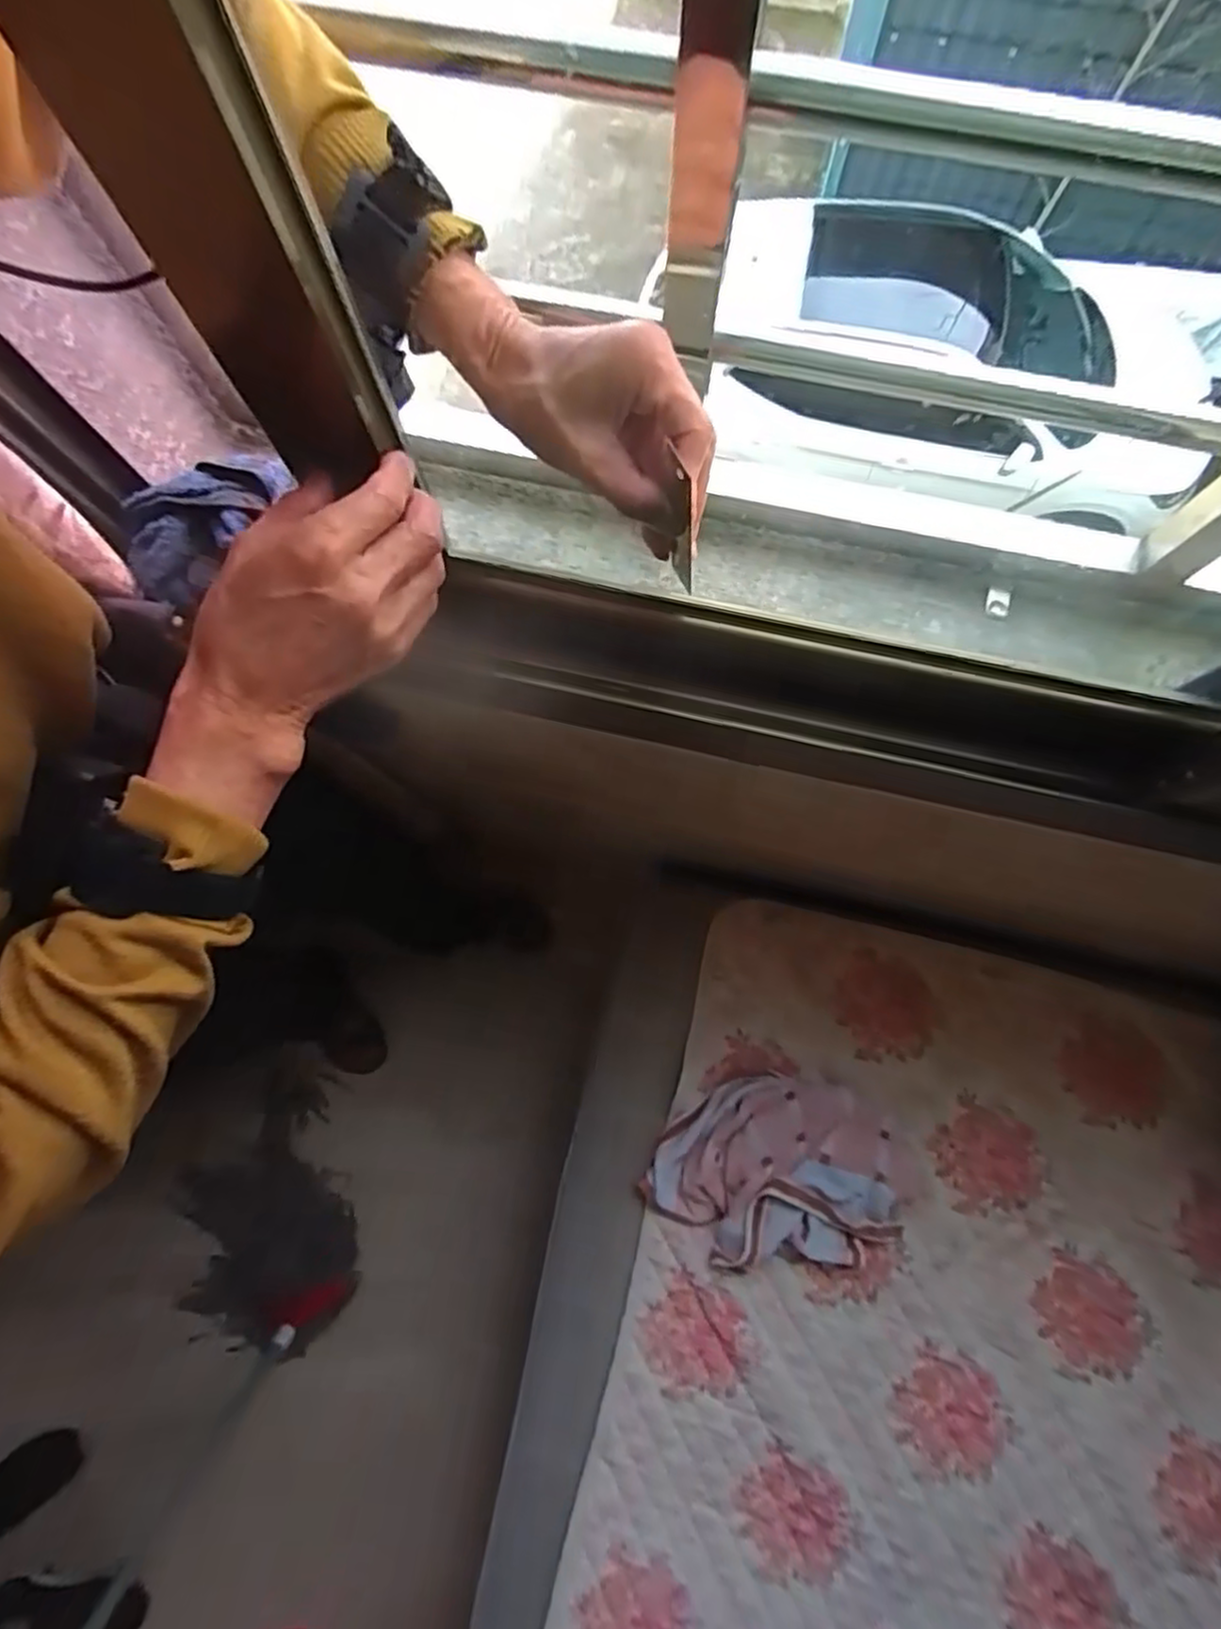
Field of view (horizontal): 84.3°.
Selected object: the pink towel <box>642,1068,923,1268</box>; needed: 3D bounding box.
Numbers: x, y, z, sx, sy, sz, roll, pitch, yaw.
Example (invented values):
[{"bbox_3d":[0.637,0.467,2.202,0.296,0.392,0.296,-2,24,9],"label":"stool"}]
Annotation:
[{"bbox_3d":[0.198,0.424,0.799,0.310,0.067,0.213,-5,77,-2],"label":"pink towel"}]

